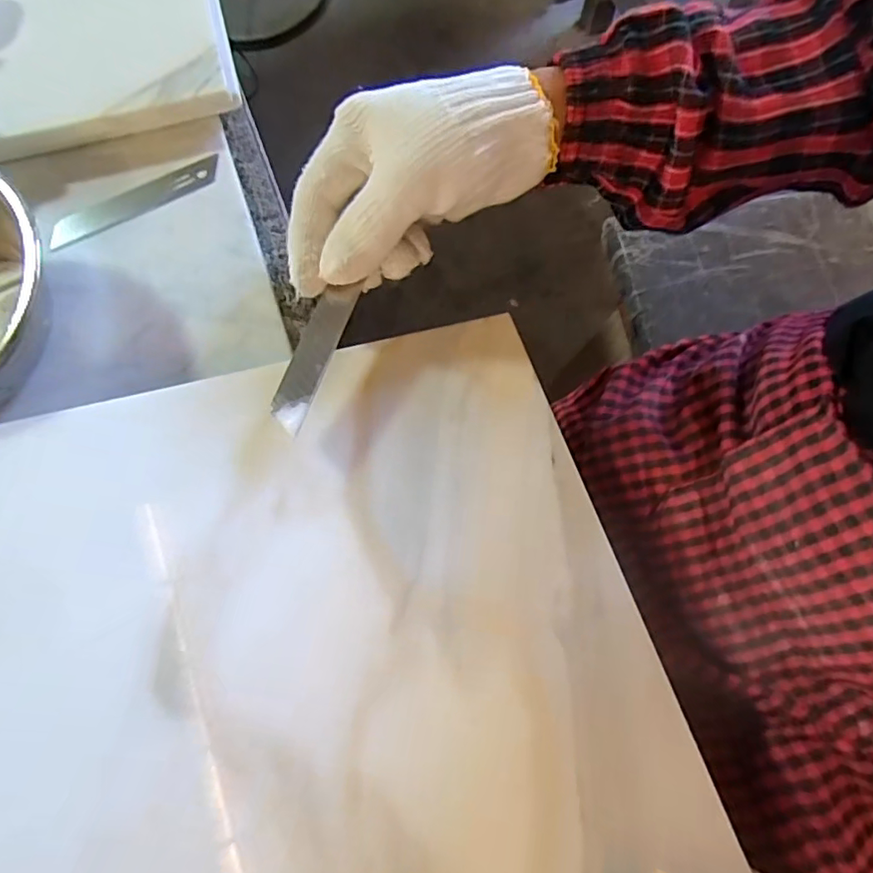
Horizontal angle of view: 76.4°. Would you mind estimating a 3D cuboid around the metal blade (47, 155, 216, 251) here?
[{"bbox_3d":[-0.171,-0.134,0.316,0.100,0.004,0.017,-29,75,-9],"label":"metal blade"}]

